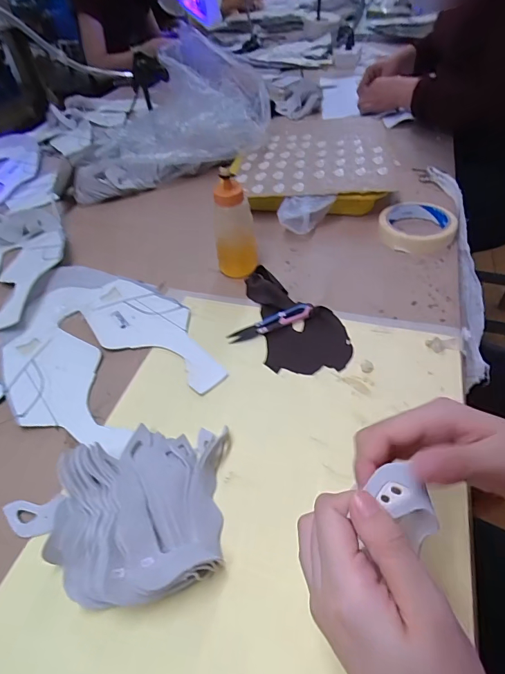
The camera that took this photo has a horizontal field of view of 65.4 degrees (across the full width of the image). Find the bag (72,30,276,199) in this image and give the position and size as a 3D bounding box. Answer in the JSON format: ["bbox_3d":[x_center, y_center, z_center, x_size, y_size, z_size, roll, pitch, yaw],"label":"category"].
[{"bbox_3d":[-0.155,-0.401,0.718,0.338,0.175,0.241,-8,47,-2],"label":"bag"}]

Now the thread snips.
[{"bbox_3d":[0.020,-0.017,0.441,0.097,0.013,0.021,-18,48,-11],"label":"thread snips"}]

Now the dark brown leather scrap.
[{"bbox_3d":[0.049,-0.026,0.446,0.090,0.016,0.157,-10,47,-4],"label":"dark brown leather scrap"}]

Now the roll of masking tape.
[{"bbox_3d":[0.223,-0.150,0.538,0.094,0.025,0.097,6,48,11],"label":"roll of masking tape"}]

